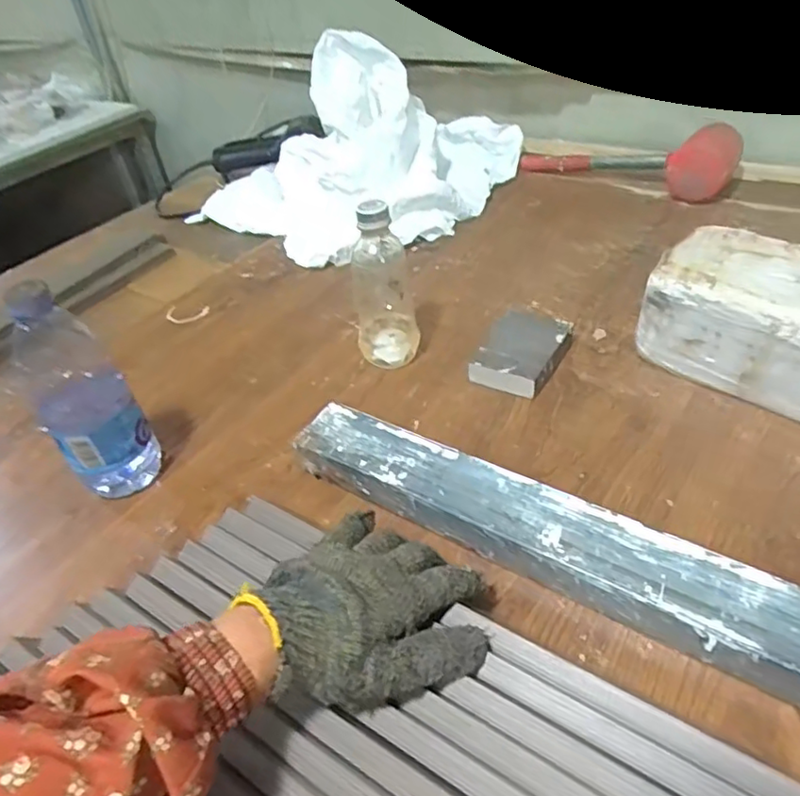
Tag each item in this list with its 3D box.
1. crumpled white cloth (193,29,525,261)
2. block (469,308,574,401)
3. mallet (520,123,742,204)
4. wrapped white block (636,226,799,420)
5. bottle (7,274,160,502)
[{"bbox_3d":[-0.061,-0.420,0.948,0.419,0.207,0.464,23,49,31],"label":"crumpled white cloth"},{"bbox_3d":[0.122,-0.047,0.612,0.067,0.028,0.104,19,47,28],"label":"block"},{"bbox_3d":[0.331,-0.356,0.895,0.312,0.078,0.102,28,52,35],"label":"mallet"},{"bbox_3d":[0.338,-0.055,0.528,0.103,0.108,0.239,-33,47,-27],"label":"wrapped white block"},{"bbox_3d":[-0.260,-0.002,0.497,0.059,0.188,0.072,29,52,35],"label":"bottle"}]

